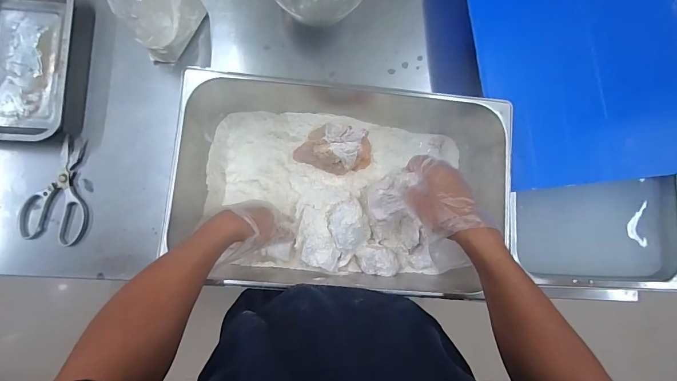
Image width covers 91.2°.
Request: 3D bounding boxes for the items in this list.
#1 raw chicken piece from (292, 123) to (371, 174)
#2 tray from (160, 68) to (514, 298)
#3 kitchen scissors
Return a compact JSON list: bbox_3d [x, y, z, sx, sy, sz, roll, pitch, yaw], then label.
[{"bbox_3d":[-0.006,-0.075,0.596,0.132,0.081,0.077,17,83,-3],"label":"raw chicken piece"},{"bbox_3d":[0.006,-0.003,0.573,0.508,0.150,0.323,7,84,-4],"label":"tray"},{"bbox_3d":[-0.500,-0.002,0.602,0.106,0.017,0.192,12,84,-3],"label":"kitchen scissors"}]

